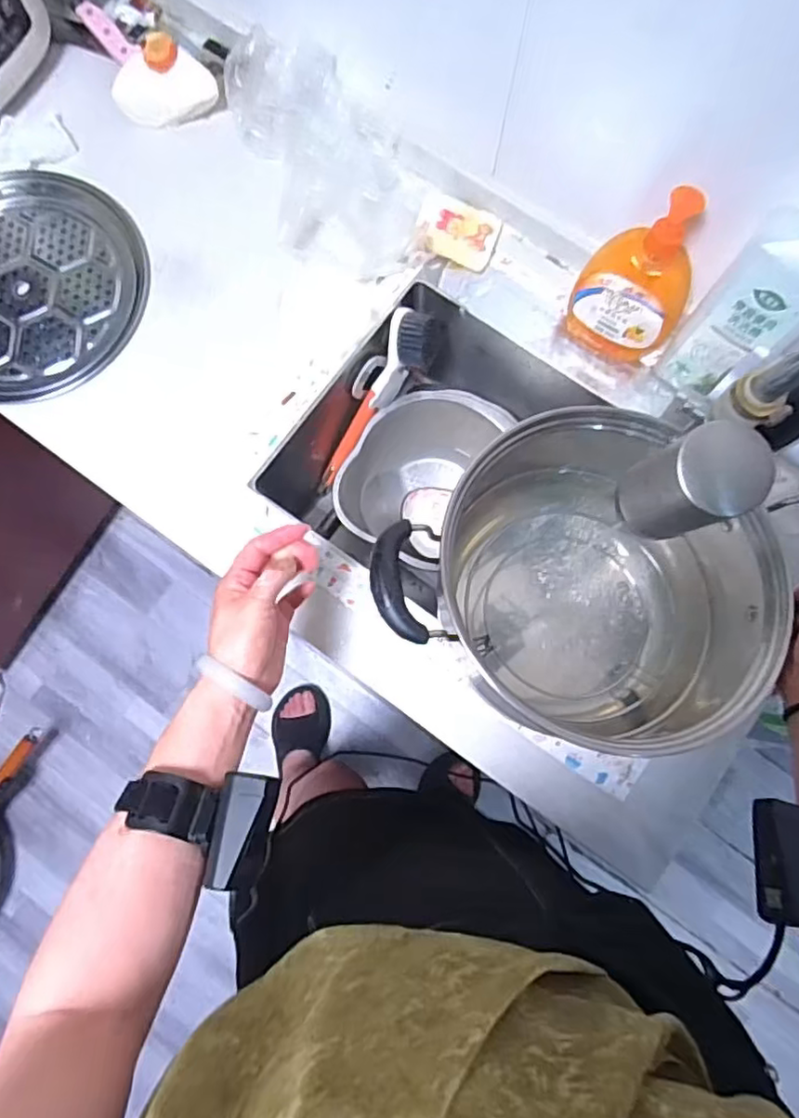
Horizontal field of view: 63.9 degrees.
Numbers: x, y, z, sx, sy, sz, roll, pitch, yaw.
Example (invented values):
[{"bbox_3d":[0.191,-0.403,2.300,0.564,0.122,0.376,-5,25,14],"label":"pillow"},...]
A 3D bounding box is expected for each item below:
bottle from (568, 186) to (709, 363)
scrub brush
[{"bbox_3d":[0.239,-0.281,0.637,0.106,0.186,0.069,24,80,4],"label":"bottle"},{"bbox_3d":[-0.039,-0.184,0.779,0.059,0.058,0.251,41,124,6],"label":"scrub brush"}]

